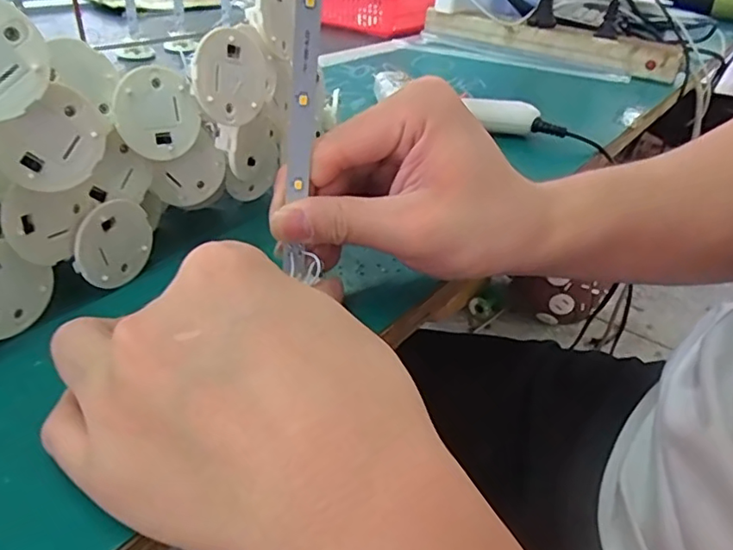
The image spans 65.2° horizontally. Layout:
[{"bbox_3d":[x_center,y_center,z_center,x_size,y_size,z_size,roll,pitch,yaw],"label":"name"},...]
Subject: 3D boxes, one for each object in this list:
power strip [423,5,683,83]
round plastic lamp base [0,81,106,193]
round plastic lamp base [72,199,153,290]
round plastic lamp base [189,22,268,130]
[{"bbox_3d":[0.221,-0.292,0.715,0.313,0.035,0.026,21,37,22],"label":"power strip"},{"bbox_3d":[-0.114,-0.045,0.208,0.005,0.041,0.039,25,38,28],"label":"round plastic lamp base"},{"bbox_3d":[-0.110,-0.013,0.251,0.008,0.038,0.036,18,36,19],"label":"round plastic lamp base"},{"bbox_3d":[-0.057,-0.084,0.242,0.004,0.038,0.040,13,74,34],"label":"round plastic lamp base"}]

